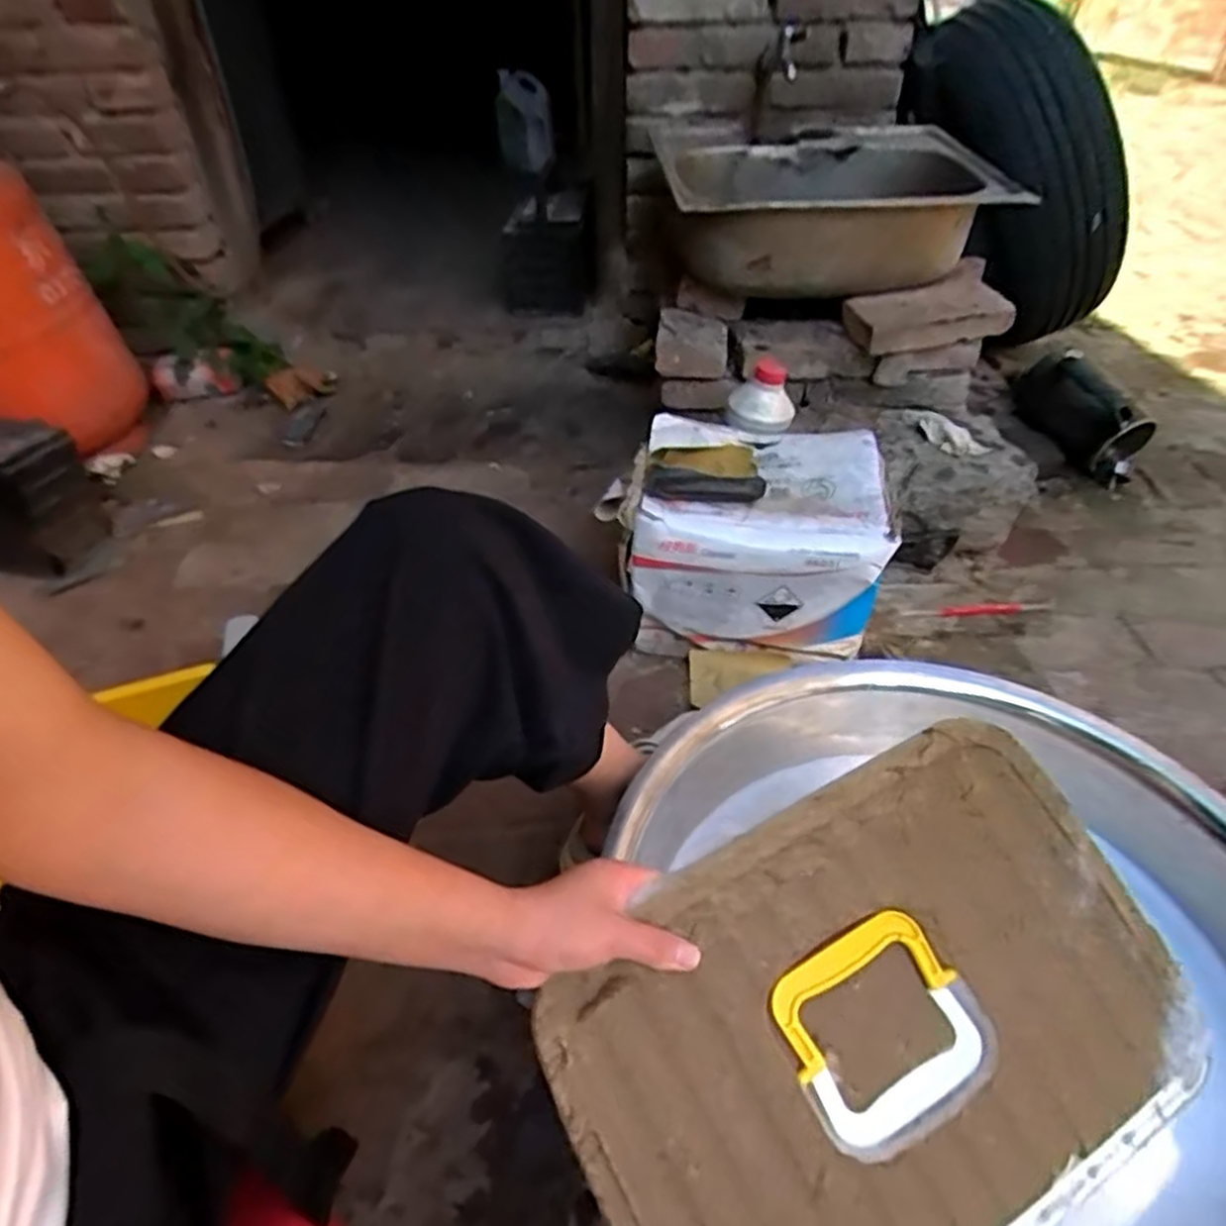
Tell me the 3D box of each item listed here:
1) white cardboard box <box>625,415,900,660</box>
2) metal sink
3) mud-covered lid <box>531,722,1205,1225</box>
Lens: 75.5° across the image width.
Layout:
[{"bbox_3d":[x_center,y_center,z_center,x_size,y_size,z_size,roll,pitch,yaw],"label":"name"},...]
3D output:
[{"bbox_3d":[0.188,-0.108,1.062,0.308,0.209,0.216,3,40,6],"label":"white cardboard box"},{"bbox_3d":[0.346,-0.673,1.338,0.528,0.180,0.456,-3,40,-1],"label":"metal sink"},{"bbox_3d":[0.158,0.252,0.488,0.366,0.021,0.260,-27,76,-12],"label":"mud-covered lid"}]

